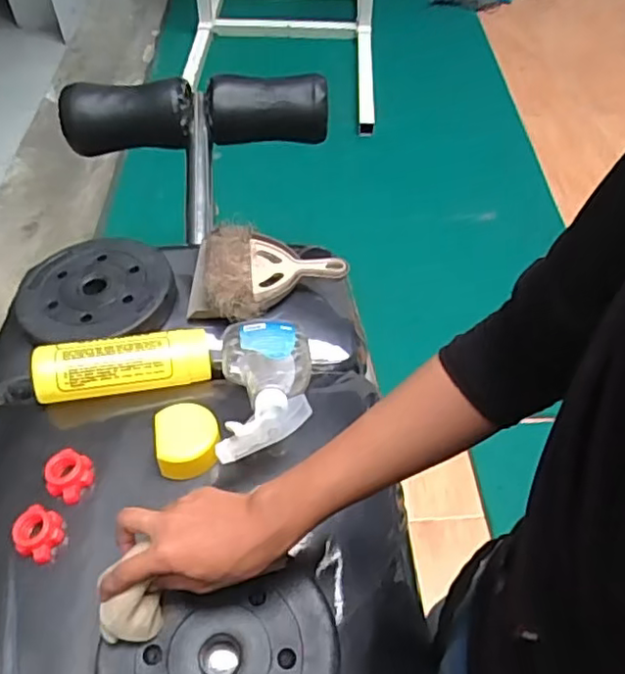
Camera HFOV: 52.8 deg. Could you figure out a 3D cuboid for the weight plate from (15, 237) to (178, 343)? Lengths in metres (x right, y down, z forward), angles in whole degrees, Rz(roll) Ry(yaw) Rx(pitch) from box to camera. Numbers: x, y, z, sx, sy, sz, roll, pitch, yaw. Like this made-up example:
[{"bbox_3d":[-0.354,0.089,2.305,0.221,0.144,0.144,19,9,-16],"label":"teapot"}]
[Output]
[{"bbox_3d":[-0.263,-0.059,0.764,0.184,0.023,0.168,0,50,-1],"label":"weight plate"}]

